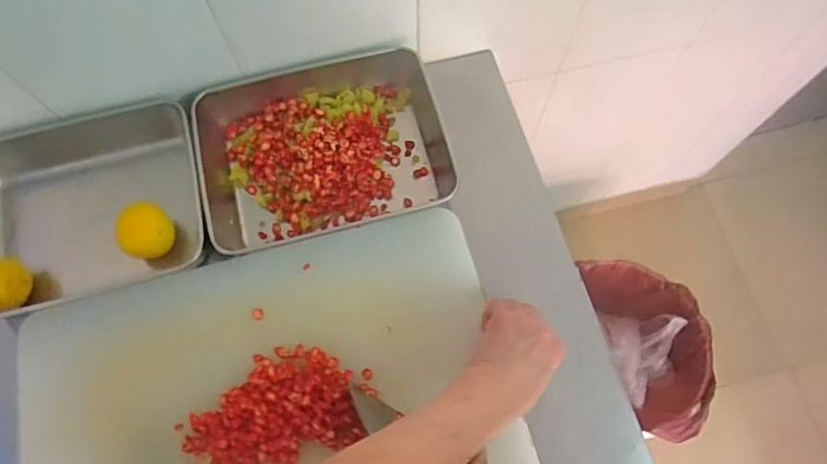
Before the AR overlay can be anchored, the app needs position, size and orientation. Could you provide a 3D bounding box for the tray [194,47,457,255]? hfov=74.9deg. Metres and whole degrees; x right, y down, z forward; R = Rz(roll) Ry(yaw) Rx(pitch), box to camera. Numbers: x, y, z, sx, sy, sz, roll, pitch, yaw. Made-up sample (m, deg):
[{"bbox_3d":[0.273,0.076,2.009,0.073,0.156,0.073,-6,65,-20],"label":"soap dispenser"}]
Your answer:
[{"bbox_3d":[-0.102,-0.100,0.596,0.255,0.059,0.201,-15,71,-5],"label":"tray"}]

